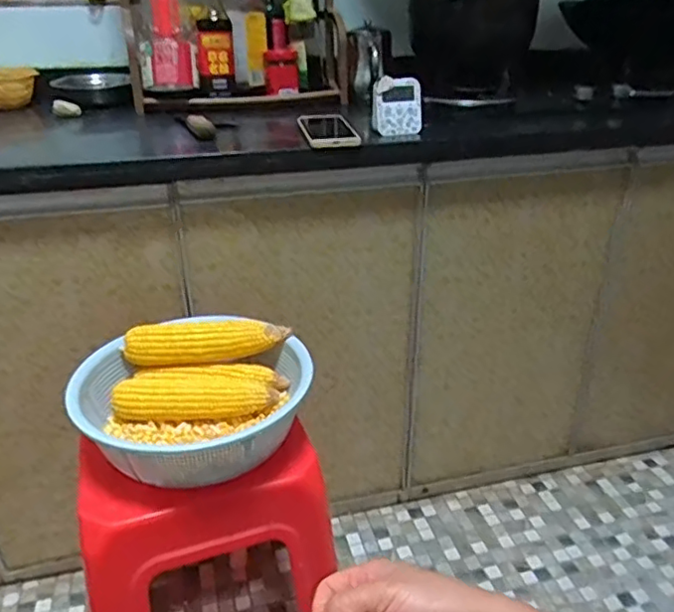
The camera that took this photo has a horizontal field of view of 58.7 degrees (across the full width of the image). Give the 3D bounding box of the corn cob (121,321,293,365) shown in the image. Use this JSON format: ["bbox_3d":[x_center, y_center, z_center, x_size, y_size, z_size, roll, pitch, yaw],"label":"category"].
[{"bbox_3d":[-0.176,0.045,0.813,0.213,0.042,0.041,-3,28,-5],"label":"corn cob"}]

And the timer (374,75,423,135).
[{"bbox_3d":[0.097,-0.306,0.945,0.070,0.099,0.026,-7,29,-12],"label":"timer"}]

